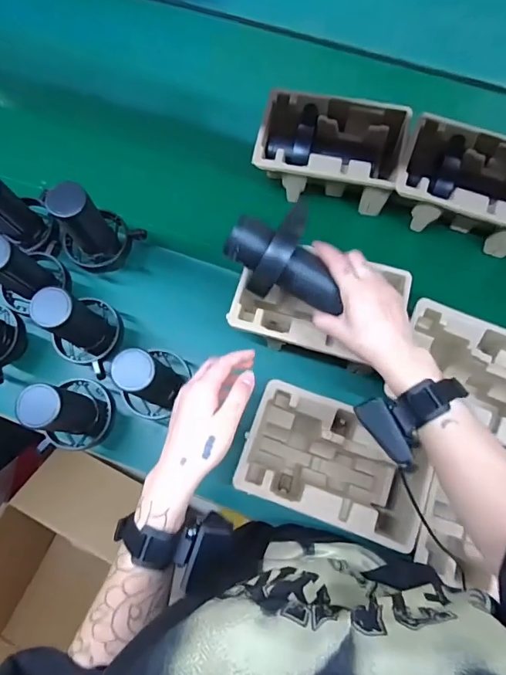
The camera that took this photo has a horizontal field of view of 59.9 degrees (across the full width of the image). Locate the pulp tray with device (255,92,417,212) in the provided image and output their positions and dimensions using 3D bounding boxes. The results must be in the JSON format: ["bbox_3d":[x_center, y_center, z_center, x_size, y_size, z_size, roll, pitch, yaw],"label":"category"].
[{"bbox_3d":[0.122,-0.294,0.710,0.222,0.095,0.139,12,77,5],"label":"pulp tray with device"}]

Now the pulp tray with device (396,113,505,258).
[{"bbox_3d":[0.331,-0.233,0.685,0.226,0.100,0.151,20,78,6],"label":"pulp tray with device"}]

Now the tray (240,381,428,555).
[{"bbox_3d":[0.106,0.166,0.589,0.224,0.111,0.138,19,77,6],"label":"tray"}]

